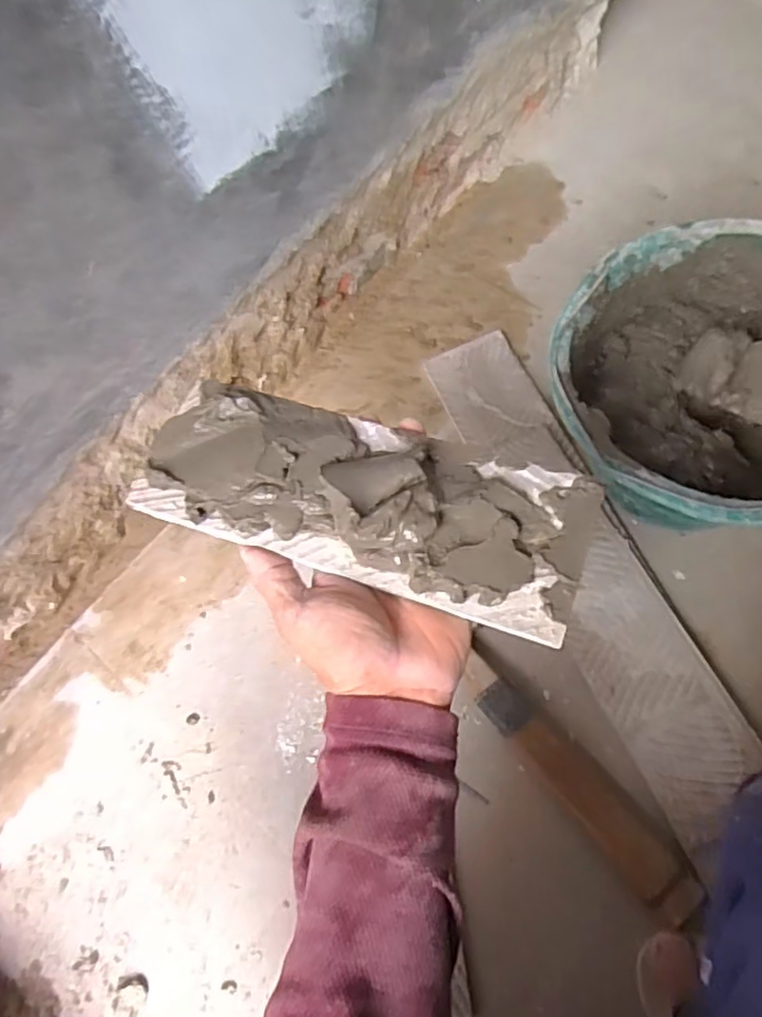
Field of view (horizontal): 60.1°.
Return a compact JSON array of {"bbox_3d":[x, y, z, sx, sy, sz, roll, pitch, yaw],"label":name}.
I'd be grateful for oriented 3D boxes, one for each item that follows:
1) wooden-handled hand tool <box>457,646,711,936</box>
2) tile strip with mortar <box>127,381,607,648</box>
[{"bbox_3d":[0.165,0.230,0.558,0.040,0.015,0.255,-37,71,-17],"label":"wooden-handled hand tool"},{"bbox_3d":[-0.014,-0.013,0.358,0.248,0.033,0.093,16,65,14],"label":"tile strip with mortar"}]

